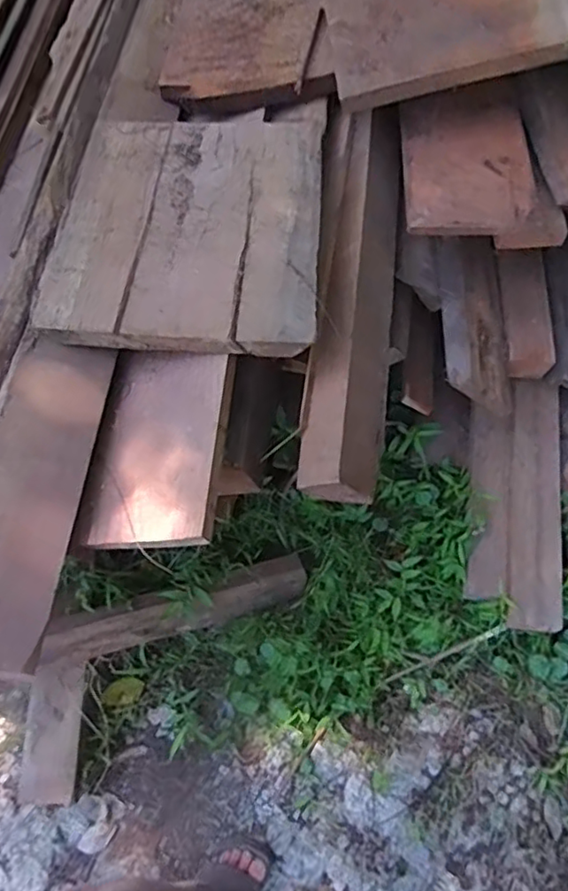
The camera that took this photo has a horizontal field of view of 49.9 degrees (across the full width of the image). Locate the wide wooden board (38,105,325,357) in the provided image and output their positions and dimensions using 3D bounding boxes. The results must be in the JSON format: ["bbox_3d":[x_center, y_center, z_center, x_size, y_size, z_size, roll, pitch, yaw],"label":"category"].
[{"bbox_3d":[-0.164,-0.435,1.133,0.460,0.032,0.616,3,62,1],"label":"wide wooden board"}]

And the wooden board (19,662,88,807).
[{"bbox_3d":[-0.429,0.535,1.137,0.098,0.028,0.233,1,62,-4],"label":"wooden board"}]

